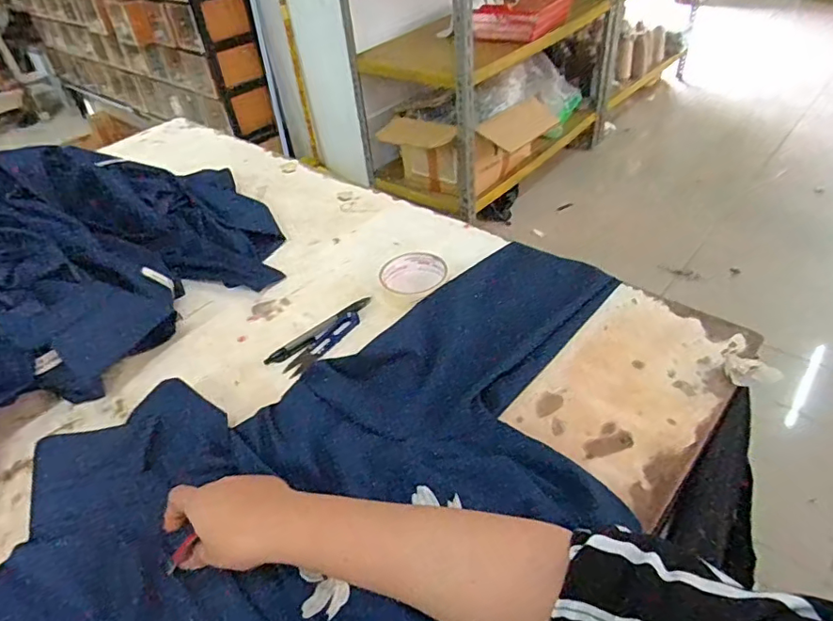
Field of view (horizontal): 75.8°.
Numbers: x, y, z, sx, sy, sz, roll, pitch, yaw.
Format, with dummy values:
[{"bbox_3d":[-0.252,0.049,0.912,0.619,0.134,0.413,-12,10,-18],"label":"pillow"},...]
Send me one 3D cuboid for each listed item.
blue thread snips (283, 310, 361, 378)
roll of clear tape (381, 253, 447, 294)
[{"bbox_3d":[-0.105,0.037,0.606,0.027,0.010,0.108,29,52,34],"label":"blue thread snips"},{"bbox_3d":[-0.005,-0.046,0.656,0.081,0.018,0.068,24,50,30],"label":"roll of clear tape"}]

